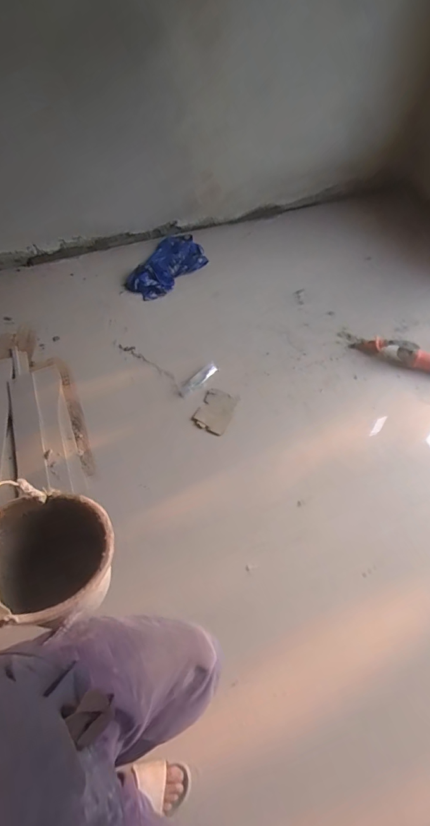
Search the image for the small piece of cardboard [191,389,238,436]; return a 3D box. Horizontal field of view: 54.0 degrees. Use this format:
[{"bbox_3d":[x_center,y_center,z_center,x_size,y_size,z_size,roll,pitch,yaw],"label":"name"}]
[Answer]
[{"bbox_3d":[0.005,-0.006,1.629,0.134,0.014,0.176,24,62,16],"label":"small piece of cardboard"}]

